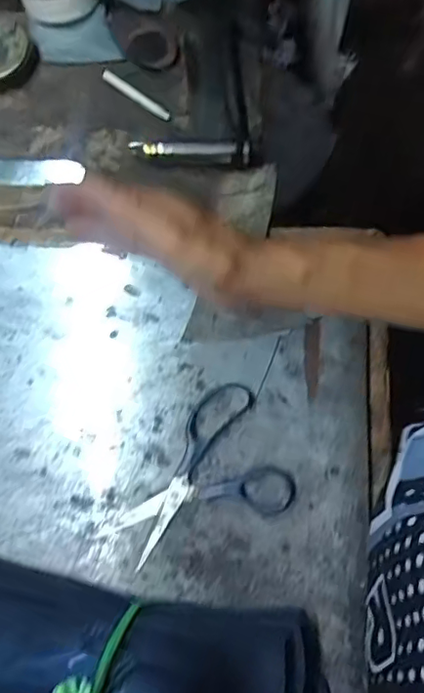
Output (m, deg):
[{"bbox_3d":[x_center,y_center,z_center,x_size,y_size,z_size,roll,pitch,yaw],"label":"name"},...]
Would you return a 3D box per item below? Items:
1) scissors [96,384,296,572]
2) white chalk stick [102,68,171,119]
[{"bbox_3d":[-0.022,0.113,0.481,0.162,0.009,0.114,-23,78,-6],"label":"scissors"},{"bbox_3d":[-0.080,-0.265,0.587,0.088,0.006,0.010,36,79,7],"label":"white chalk stick"}]

